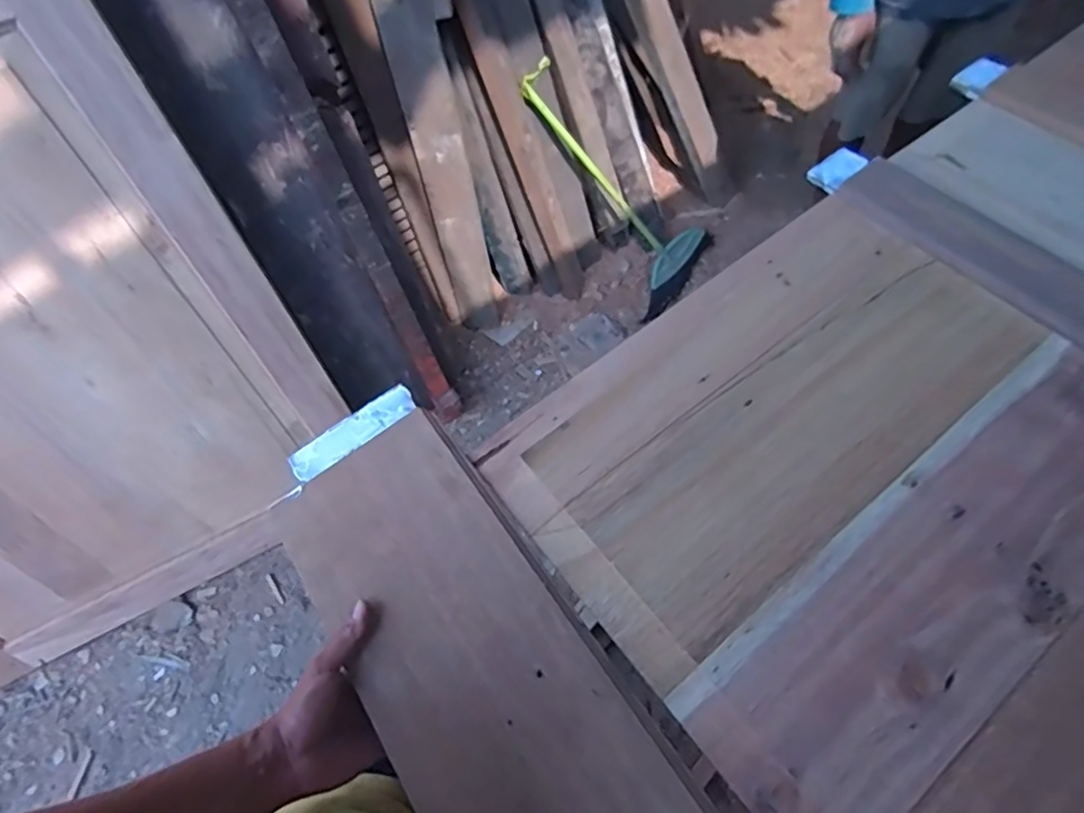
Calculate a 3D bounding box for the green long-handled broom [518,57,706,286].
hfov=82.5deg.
[{"bbox_3d":[0.192,-0.592,1.611,0.141,0.678,0.179,-14,50,39],"label":"green long-handled broom"}]

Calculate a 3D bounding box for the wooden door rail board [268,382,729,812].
[{"bbox_3d":[0.020,0.323,0.484,0.190,0.032,0.883,-32,61,-15],"label":"wooden door rail board"}]

